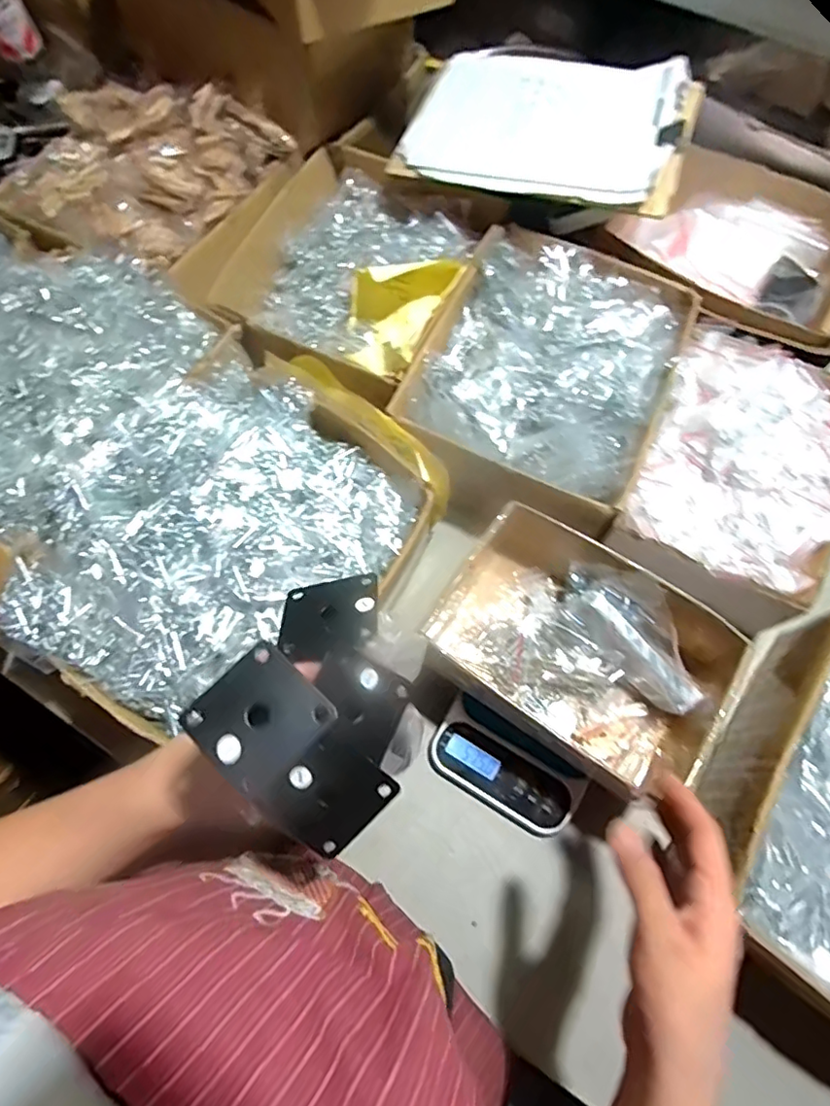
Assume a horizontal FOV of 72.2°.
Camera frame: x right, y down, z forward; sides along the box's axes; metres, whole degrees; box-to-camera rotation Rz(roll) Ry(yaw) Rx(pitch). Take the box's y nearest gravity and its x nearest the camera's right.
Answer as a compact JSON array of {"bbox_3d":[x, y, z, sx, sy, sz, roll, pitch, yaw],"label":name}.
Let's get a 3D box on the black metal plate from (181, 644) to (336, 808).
[{"bbox_3d":[-0.072,0.077,0.267,0.053,0.008,0.053,42,70,8],"label":"black metal plate"}]

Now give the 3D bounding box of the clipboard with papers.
[{"bbox_3d":[0.160,-0.515,0.683,0.317,0.024,0.231,21,73,14],"label":"clipboard with papers"}]

